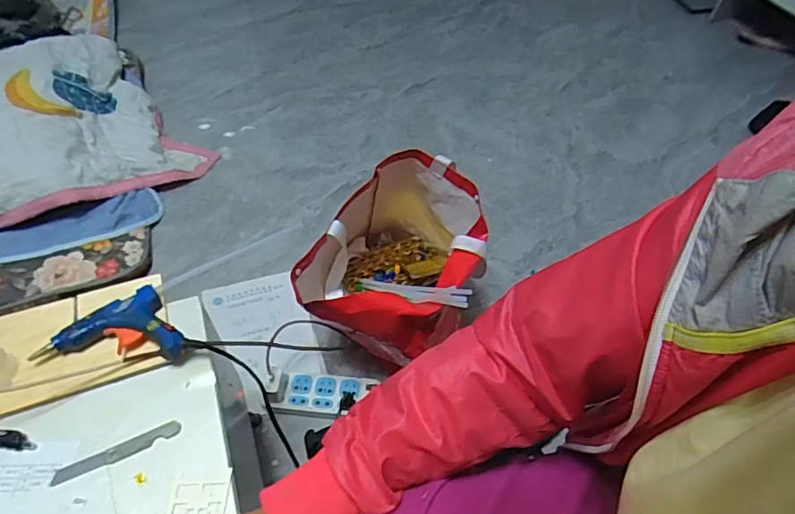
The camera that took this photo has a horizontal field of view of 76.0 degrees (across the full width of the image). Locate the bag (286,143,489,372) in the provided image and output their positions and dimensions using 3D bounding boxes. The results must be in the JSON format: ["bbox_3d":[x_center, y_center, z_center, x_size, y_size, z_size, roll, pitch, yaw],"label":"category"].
[{"bbox_3d":[0.000,0.015,0.863,0.263,0.254,0.325,17,53,12],"label":"bag"}]

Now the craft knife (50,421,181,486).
[{"bbox_3d":[-0.265,0.185,0.483,0.112,0.008,0.016,-22,55,-18],"label":"craft knife"}]

